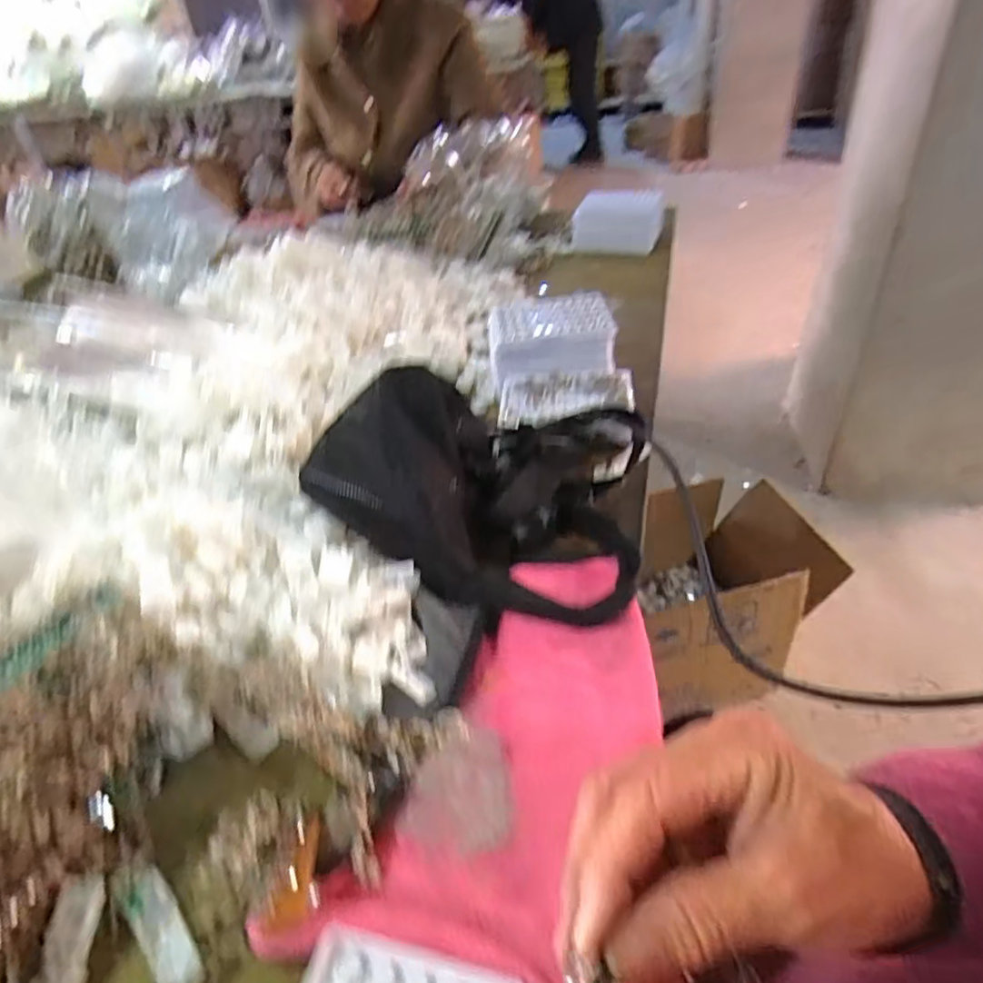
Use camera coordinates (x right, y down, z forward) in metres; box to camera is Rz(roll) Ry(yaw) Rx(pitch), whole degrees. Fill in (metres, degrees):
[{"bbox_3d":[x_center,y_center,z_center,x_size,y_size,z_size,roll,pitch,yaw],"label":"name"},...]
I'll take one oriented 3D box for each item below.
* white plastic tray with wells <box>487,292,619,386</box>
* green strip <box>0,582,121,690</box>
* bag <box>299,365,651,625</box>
[{"bbox_3d":[0.062,-0.166,0.697,0.131,0.055,0.101,-8,38,-2],"label":"white plastic tray with wells"},{"bbox_3d":[-0.246,0.082,0.354,0.017,0.010,0.114,5,20,4],"label":"green strip"},{"bbox_3d":[-0.017,-0.025,0.501,0.268,0.085,0.229,2,39,11],"label":"bag"}]

